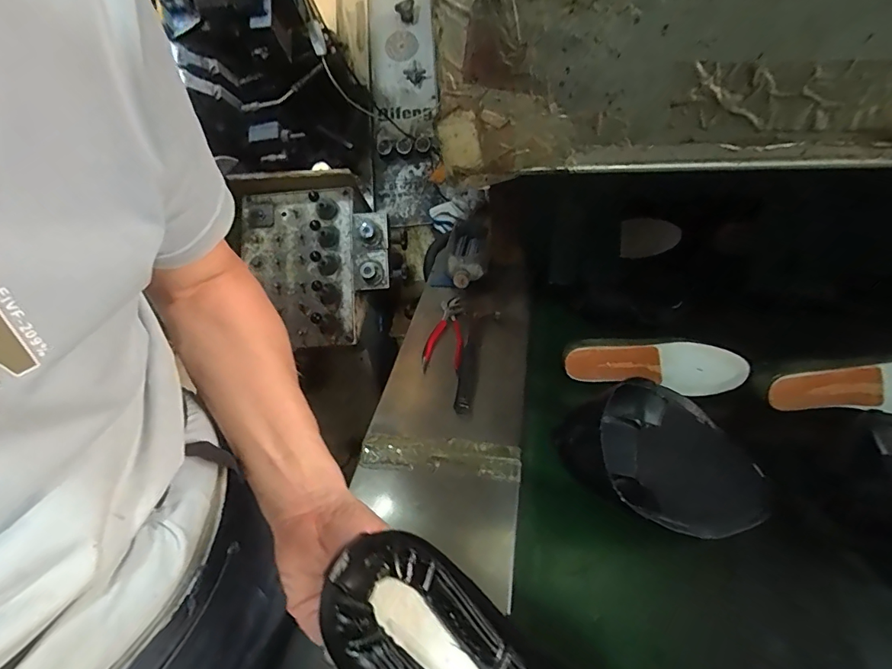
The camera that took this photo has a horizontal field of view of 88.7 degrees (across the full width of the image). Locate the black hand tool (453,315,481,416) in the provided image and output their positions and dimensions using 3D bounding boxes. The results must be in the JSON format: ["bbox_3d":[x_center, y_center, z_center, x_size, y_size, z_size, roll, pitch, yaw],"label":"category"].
[{"bbox_3d":[0.037,0.044,0.737,0.033,0.009,0.210,0,40,9],"label":"black hand tool"}]

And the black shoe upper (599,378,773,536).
[{"bbox_3d":[0.294,0.153,0.570,0.204,0.075,0.182,9,42,18],"label":"black shoe upper"}]

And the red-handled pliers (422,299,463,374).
[{"bbox_3d":[-0.001,-0.010,0.807,0.065,0.017,0.178,-1,40,8],"label":"red-handled pliers"}]

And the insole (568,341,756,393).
[{"bbox_3d":[0.309,0.047,0.682,0.251,0.089,0.039,5,18,19],"label":"insole"}]

